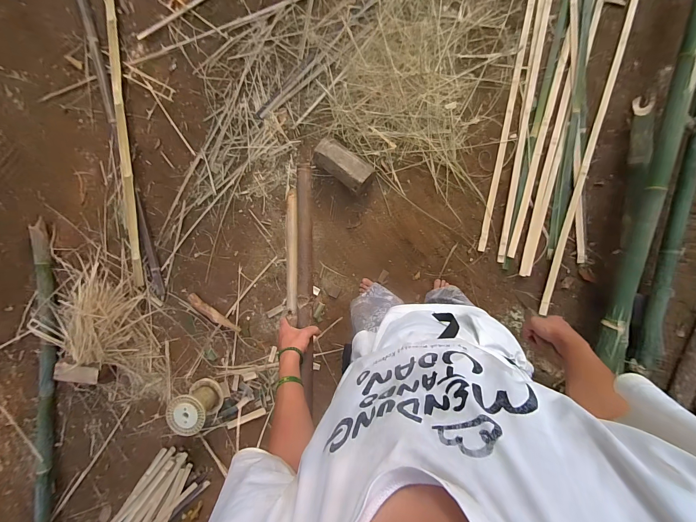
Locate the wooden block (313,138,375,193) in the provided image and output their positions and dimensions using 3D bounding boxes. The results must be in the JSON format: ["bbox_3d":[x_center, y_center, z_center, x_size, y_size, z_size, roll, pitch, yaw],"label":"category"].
[{"bbox_3d":[-0.022,-0.455,1.402,0.294,0.124,0.136,37,95,2],"label":"wooden block"}]

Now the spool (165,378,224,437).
[{"bbox_3d":[-0.792,0.755,1.532,0.201,0.211,0.197,0,93,4],"label":"spool"}]

